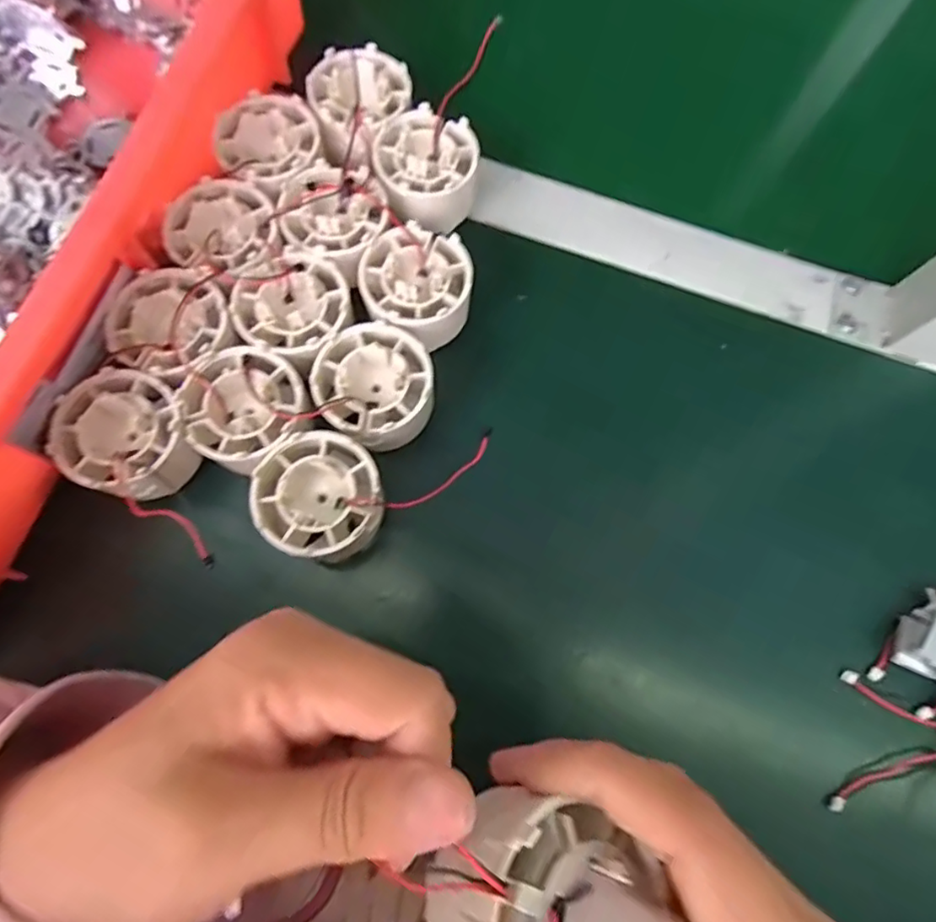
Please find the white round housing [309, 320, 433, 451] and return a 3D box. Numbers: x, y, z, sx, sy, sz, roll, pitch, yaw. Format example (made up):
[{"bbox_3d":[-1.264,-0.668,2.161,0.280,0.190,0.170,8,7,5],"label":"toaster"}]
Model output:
[{"bbox_3d":[-0.043,-0.034,0.264,0.051,0.032,0.051,0,75,-2],"label":"white round housing"}]

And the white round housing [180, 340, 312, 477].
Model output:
[{"bbox_3d":[-0.098,-0.022,0.259,0.050,0.031,0.050,0,75,-2],"label":"white round housing"}]

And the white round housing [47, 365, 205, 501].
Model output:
[{"bbox_3d":[-0.148,-0.010,0.254,0.053,0.031,0.050,0,75,-2],"label":"white round housing"}]

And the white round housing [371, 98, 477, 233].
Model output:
[{"bbox_3d":[-0.022,-0.151,0.300,0.051,0.032,0.055,0,75,-2],"label":"white round housing"}]

